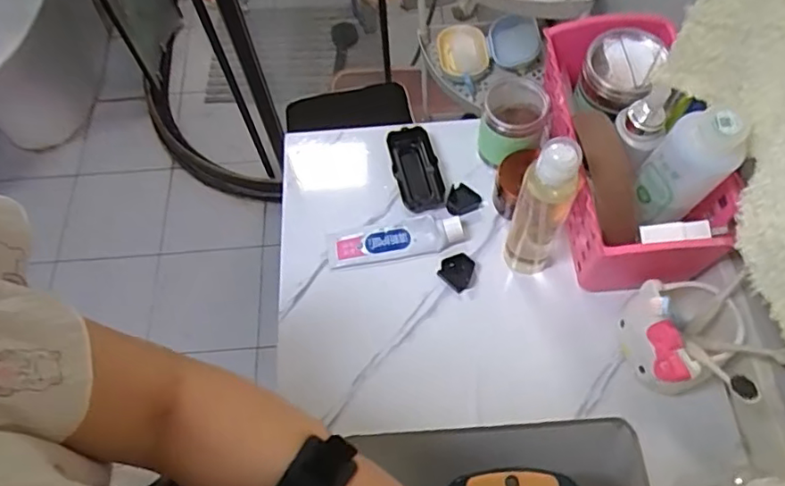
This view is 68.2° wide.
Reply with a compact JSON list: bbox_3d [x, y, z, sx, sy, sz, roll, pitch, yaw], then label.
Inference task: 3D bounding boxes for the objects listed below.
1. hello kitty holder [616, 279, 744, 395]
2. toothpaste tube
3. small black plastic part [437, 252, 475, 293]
[{"bbox_3d":[0.275,0.089,0.565,0.086,0.086,0.094,-2,62,3],"label":"hello kitty holder"},{"bbox_3d":[0.002,-0.002,0.665,0.153,0.021,0.042,-8,62,-1],"label":"toothpaste tube"},{"bbox_3d":[0.073,0.031,0.647,0.036,0.016,0.035,38,71,21],"label":"small black plastic part"}]

